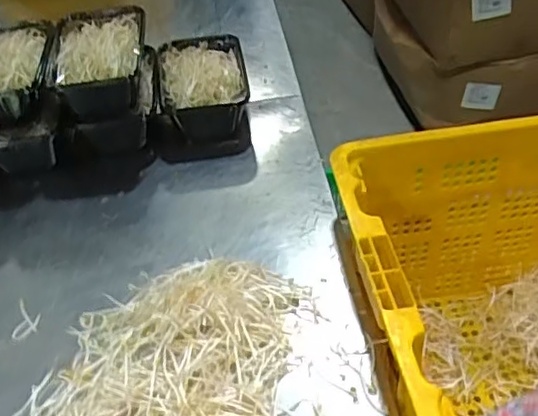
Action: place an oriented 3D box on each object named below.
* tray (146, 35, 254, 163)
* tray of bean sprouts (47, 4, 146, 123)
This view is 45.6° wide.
[{"bbox_3d":[-0.095,-0.162,0.910,0.133,0.071,0.203,-2,45,3],"label":"tray"},{"bbox_3d":[-0.224,-0.195,0.855,0.117,0.073,0.165,-8,45,-2],"label":"tray of bean sprouts"}]

